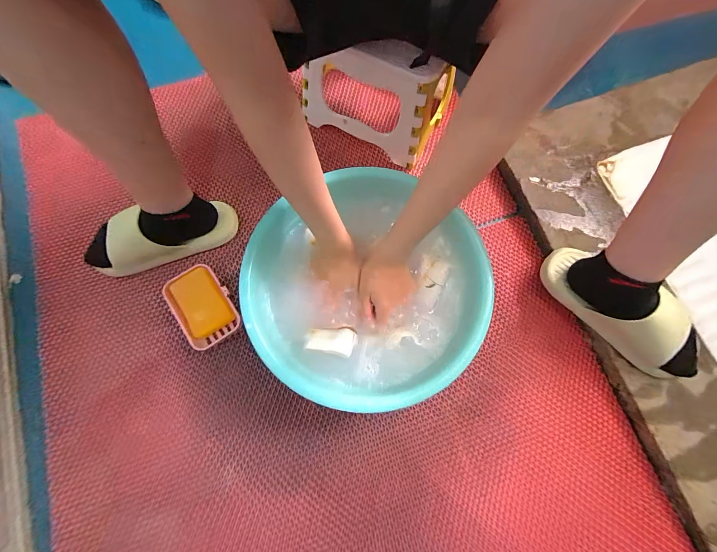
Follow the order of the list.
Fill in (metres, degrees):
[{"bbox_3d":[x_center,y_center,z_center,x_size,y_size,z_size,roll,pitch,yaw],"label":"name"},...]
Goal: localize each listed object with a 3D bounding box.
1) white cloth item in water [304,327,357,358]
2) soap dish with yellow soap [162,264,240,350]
[{"bbox_3d":[-0.037,0.087,0.430,0.066,0.018,0.039,12,76,4],"label":"white cloth item in water"},{"bbox_3d":[-0.258,0.046,0.515,0.082,0.029,0.133,-35,78,-7],"label":"soap dish with yellow soap"}]

